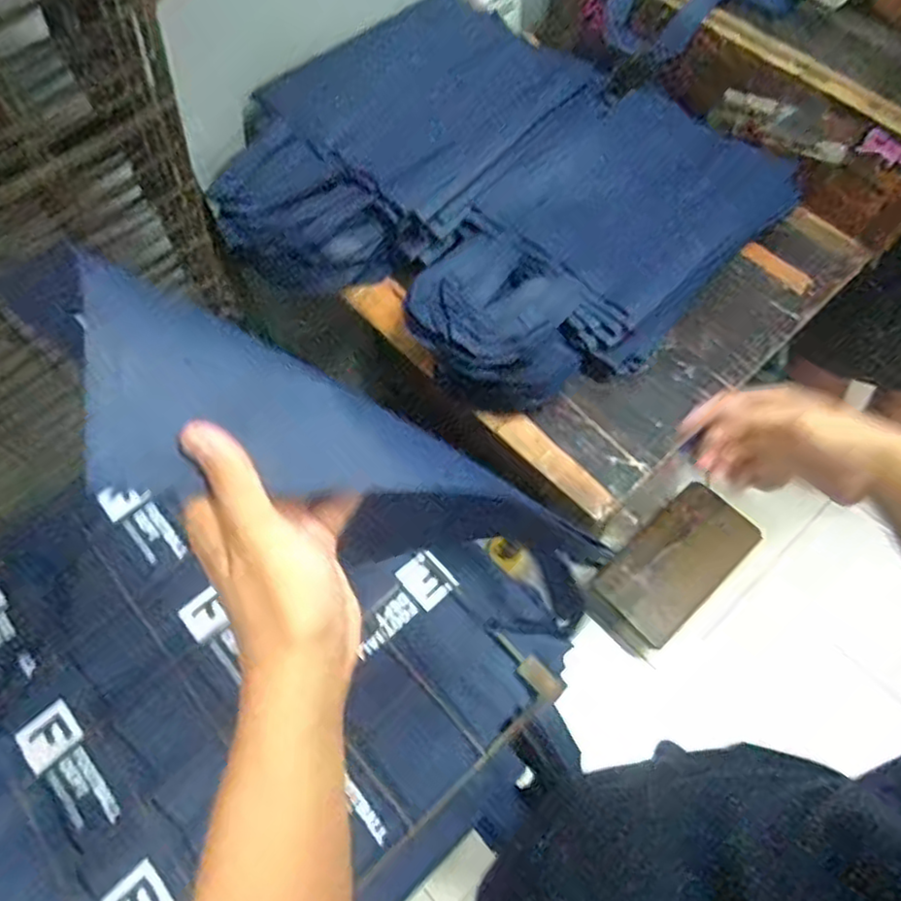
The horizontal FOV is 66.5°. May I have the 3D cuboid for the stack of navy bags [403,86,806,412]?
[{"bbox_3d":[0.170,-0.260,0.865,0.294,0.087,0.522,39,70,20],"label":"stack of navy bags"}]

